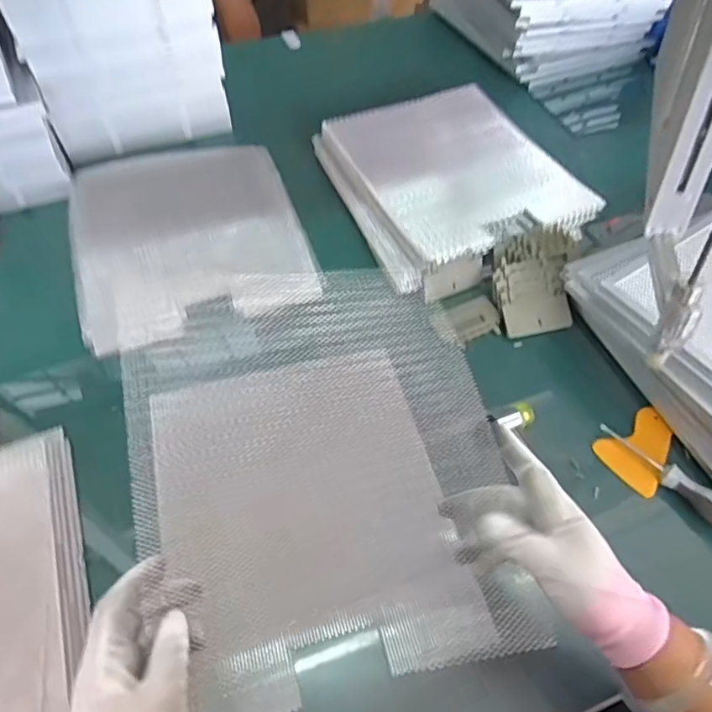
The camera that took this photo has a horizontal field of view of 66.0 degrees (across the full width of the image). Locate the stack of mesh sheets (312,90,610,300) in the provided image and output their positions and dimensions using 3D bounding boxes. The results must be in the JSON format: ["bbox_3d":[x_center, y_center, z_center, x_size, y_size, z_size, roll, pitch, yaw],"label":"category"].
[{"bbox_3d":[0.138,-0.270,0.813,0.314,0.057,0.340,-19,56,-14],"label":"stack of mesh sheets"}]

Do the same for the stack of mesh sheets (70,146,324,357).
[{"bbox_3d":[-0.226,-0.175,0.741,0.283,0.031,0.350,-15,55,-12],"label":"stack of mesh sheets"}]

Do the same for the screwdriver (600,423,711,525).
[{"bbox_3d":[0.327,0.122,0.557,0.029,0.024,0.163,-34,61,-23],"label":"screwdriver"}]

